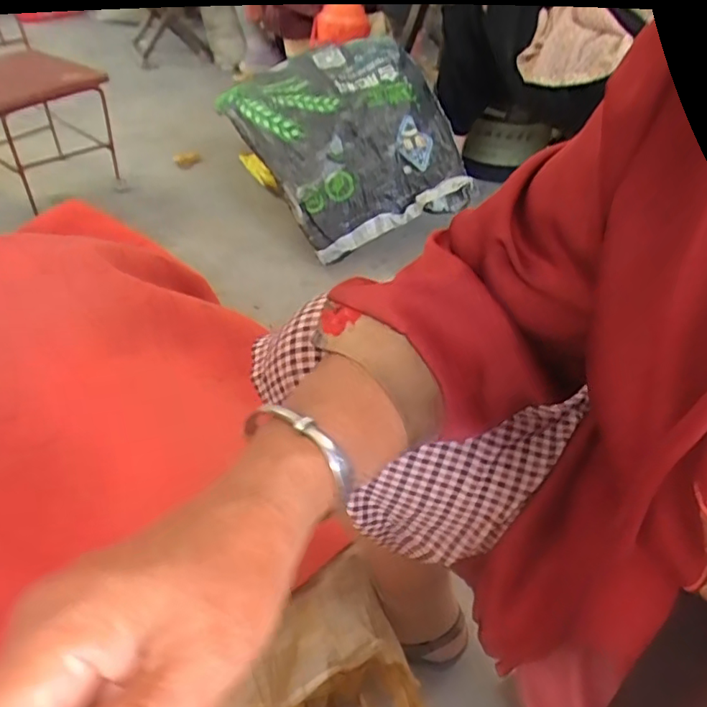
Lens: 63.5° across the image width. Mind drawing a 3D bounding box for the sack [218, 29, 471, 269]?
[{"bbox_3d":[-0.017,-0.505,1.338,0.429,0.266,0.611,-13,46,-19],"label":"sack"}]

